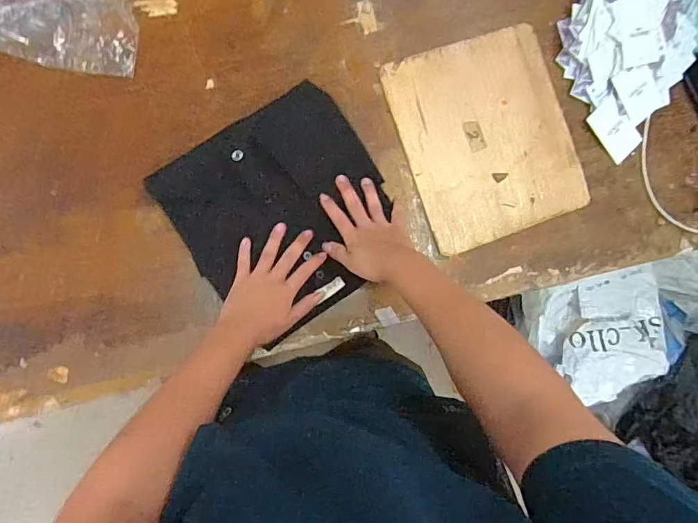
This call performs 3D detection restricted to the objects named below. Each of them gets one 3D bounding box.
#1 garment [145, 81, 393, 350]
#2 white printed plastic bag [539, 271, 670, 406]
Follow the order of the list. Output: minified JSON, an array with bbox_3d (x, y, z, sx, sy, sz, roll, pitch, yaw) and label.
[{"bbox_3d":[-0.082,-0.062,0.594,0.271,0.032,0.267,-32,97,-6],"label":"garment"},{"bbox_3d":[0.552,0.164,0.962,0.288,0.082,0.258,-12,92,-9],"label":"white printed plastic bag"}]

